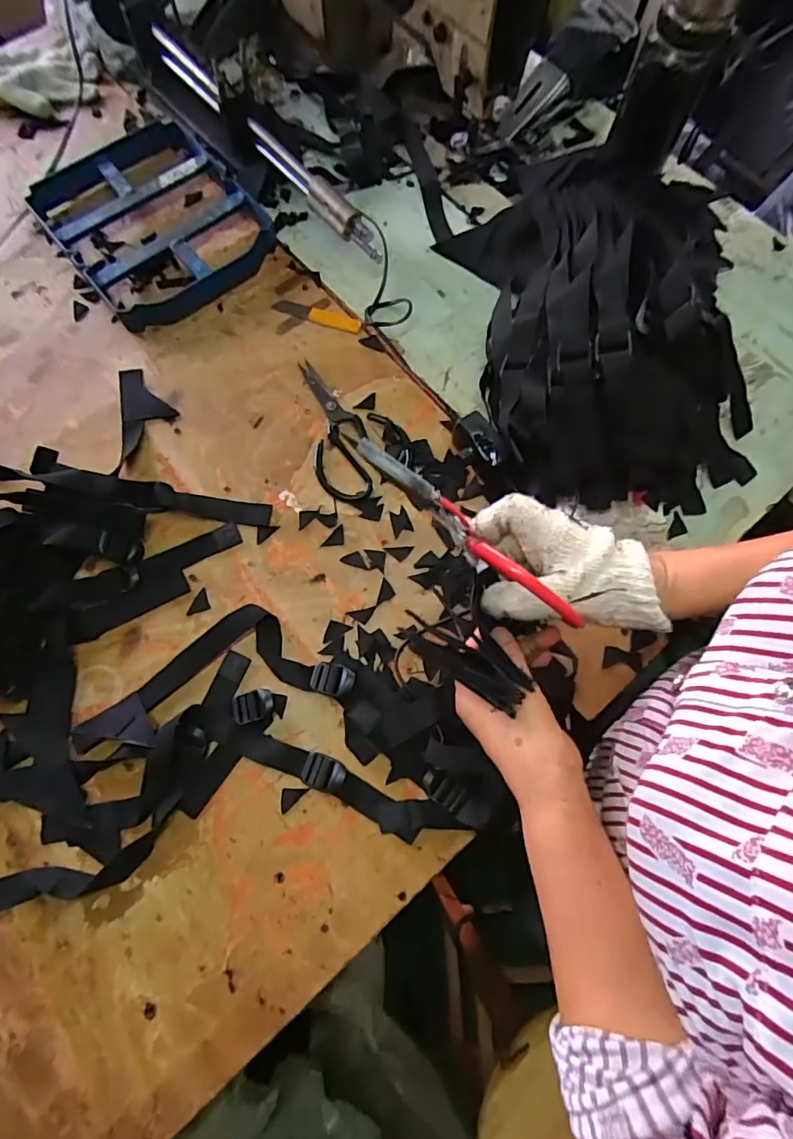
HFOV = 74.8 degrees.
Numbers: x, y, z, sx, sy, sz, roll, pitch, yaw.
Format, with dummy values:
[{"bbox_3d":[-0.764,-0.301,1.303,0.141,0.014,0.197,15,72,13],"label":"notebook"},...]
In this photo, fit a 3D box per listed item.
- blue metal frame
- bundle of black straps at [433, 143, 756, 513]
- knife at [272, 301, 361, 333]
[{"bbox_3d":[-0.297,-0.432,0.650,0.229,0.047,0.244,-38,80,-10],"label":"blue metal frame"},{"bbox_3d":[0.240,-0.282,0.567,0.334,0.131,0.414,2,76,-1],"label":"bundle of black straps"},{"bbox_3d":[-0.097,-0.315,0.643,0.109,0.006,0.024,16,76,3],"label":"knife"}]

